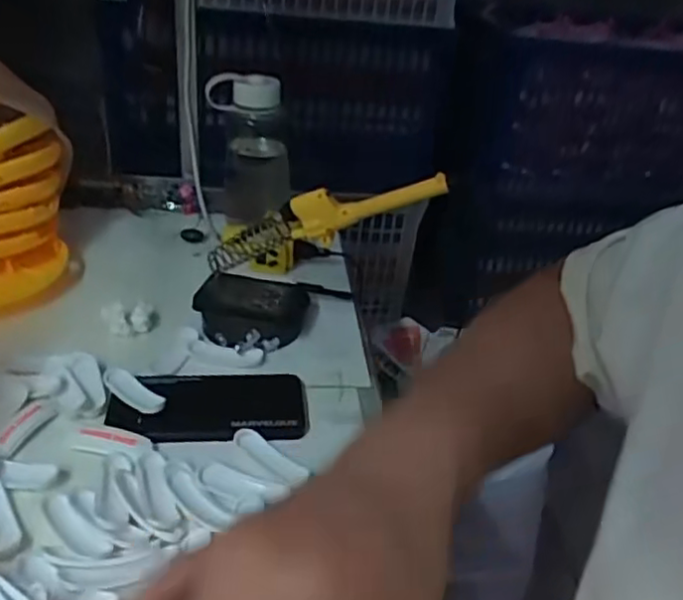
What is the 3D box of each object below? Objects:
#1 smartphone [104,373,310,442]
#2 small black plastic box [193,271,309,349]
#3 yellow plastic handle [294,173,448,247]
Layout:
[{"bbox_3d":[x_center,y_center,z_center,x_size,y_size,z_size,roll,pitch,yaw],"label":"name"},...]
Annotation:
[{"bbox_3d":[-0.108,0.083,0.547,0.157,0.011,0.078,1,32,-11],"label":"smartphone"},{"bbox_3d":[-0.088,0.007,0.656,0.111,0.037,0.089,4,32,-6],"label":"small black plastic box"},{"bbox_3d":[0.021,-0.082,0.585,0.148,0.054,0.017,-10,27,19],"label":"yellow plastic handle"}]

